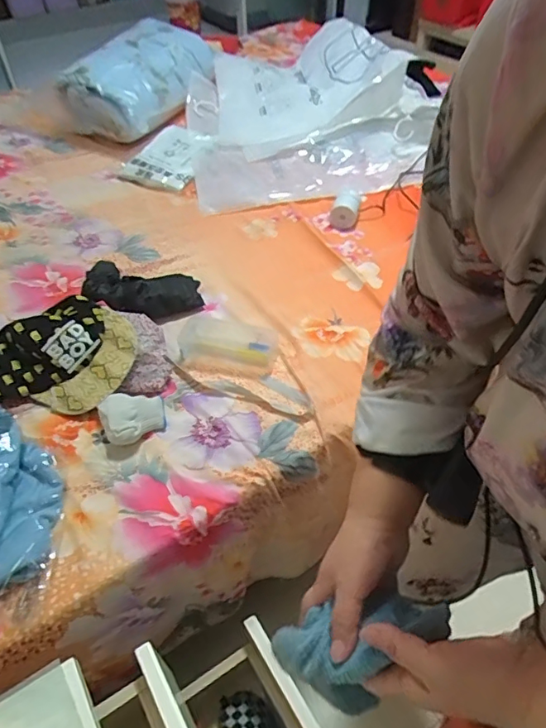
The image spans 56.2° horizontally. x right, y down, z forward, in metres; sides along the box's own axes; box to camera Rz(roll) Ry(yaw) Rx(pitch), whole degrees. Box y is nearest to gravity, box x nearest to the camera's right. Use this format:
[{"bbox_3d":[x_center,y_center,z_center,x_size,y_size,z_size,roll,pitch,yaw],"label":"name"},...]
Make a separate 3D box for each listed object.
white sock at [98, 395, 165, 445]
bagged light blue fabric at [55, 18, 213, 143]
[{"bbox_3d":[-0.219,0.081,0.802,0.095,0.043,0.092,-16,49,-12],"label":"white sock"},{"bbox_3d":[-0.415,-0.921,1.604,0.293,0.199,0.708,16,50,16],"label":"bagged light blue fabric"}]

